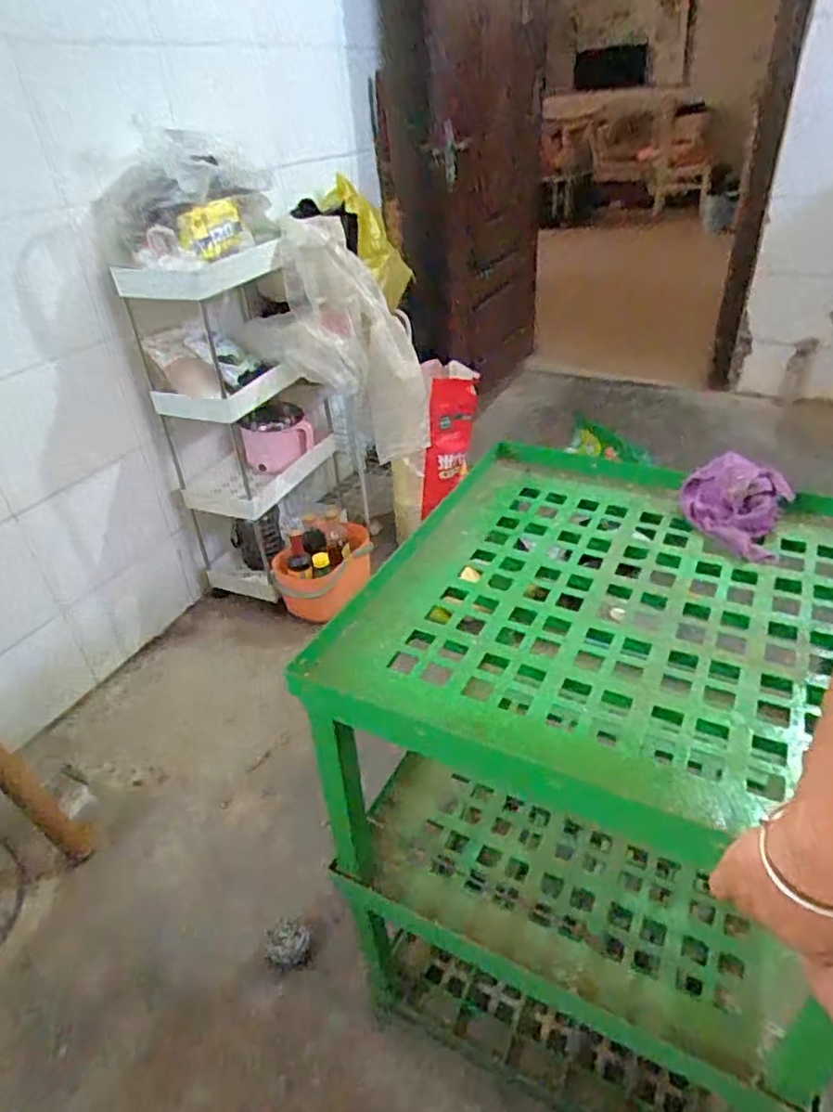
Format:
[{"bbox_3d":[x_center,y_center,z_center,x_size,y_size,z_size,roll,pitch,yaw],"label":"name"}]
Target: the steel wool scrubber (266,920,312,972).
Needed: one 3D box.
[{"bbox_3d":[-0.204,0.628,1.056,0.064,0.058,0.066,-3,35,2],"label":"steel wool scrubber"}]

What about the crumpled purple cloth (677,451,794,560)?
[{"bbox_3d":[0.359,-0.058,0.748,0.113,0.066,0.116,12,38,23],"label":"crumpled purple cloth"}]

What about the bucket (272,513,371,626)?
[{"bbox_3d":[-0.242,0.014,1.744,0.247,0.185,0.237,-6,35,-2],"label":"bucket"}]

